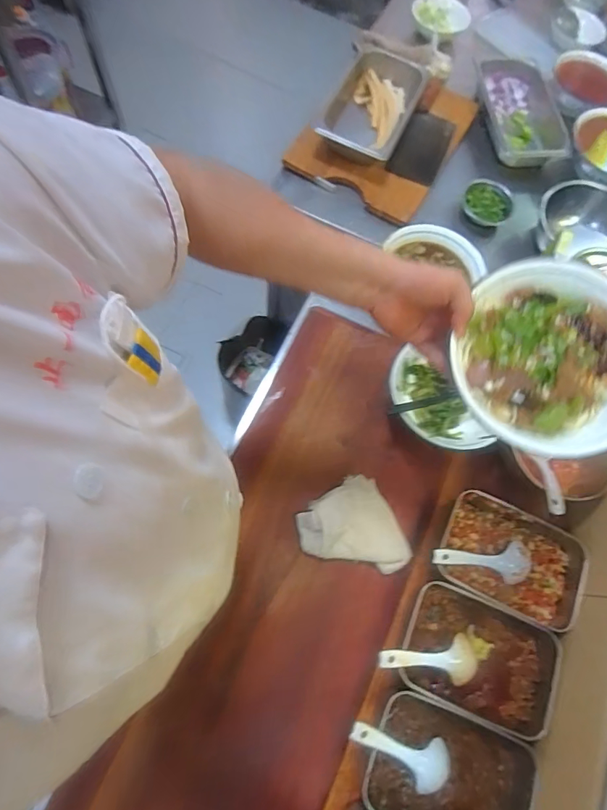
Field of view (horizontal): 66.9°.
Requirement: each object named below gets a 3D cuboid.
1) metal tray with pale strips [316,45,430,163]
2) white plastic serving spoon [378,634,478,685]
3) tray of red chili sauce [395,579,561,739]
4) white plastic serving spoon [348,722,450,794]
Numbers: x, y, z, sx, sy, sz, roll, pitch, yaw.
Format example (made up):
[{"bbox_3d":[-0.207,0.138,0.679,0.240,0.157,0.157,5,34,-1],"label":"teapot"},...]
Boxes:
[{"bbox_3d":[0.156,-0.690,1.063,0.182,0.056,0.329,24,70,4],"label":"metal tray with pale strips"},{"bbox_3d":[0.178,0.364,0.653,0.158,0.016,0.061,10,67,-20],"label":"white plastic serving spoon"},{"bbox_3d":[0.262,0.373,0.682,0.229,0.069,0.152,24,70,4],"label":"tray of red chili sauce"},{"bbox_3d":[0.127,0.458,0.606,0.166,0.019,0.064,35,69,-16],"label":"white plastic serving spoon"}]

